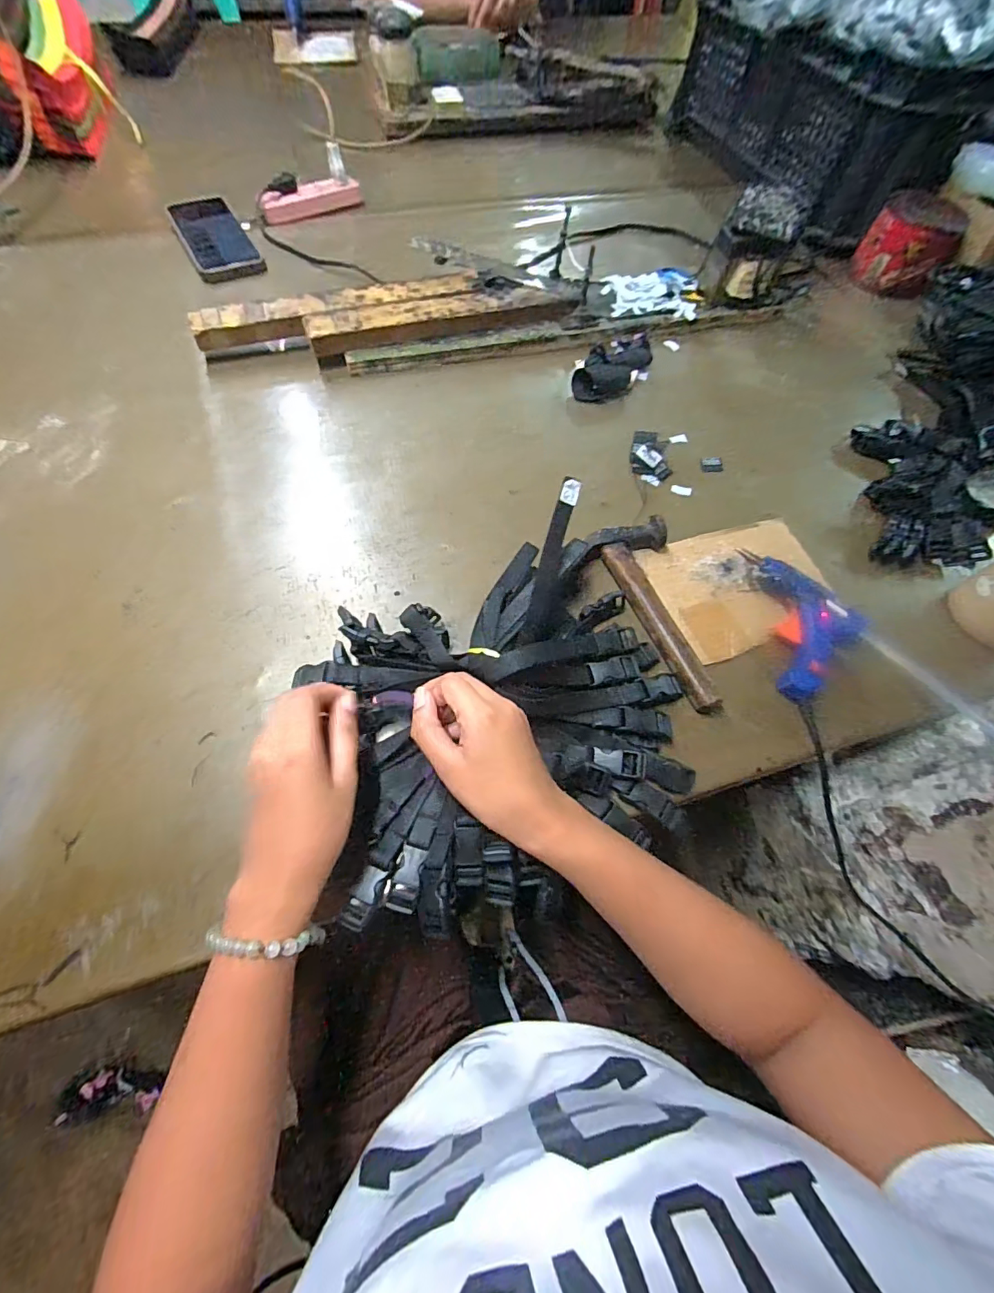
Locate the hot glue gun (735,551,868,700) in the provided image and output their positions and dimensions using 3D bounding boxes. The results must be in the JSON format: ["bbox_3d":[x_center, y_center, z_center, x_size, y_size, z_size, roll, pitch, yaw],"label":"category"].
[{"bbox_3d":[0.280,-0.026,0.448,0.079,0.024,0.147,-3,65,-4],"label":"hot glue gun"}]

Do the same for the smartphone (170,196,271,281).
[{"bbox_3d":[-0.372,-0.538,0.649,0.079,0.014,0.161,-26,68,-15],"label":"smartphone"}]

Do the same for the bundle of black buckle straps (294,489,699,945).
[{"bbox_3d":[0.010,0.046,0.369,0.287,0.085,0.241,-22,67,-13],"label":"bundle of black buckle straps"}]

